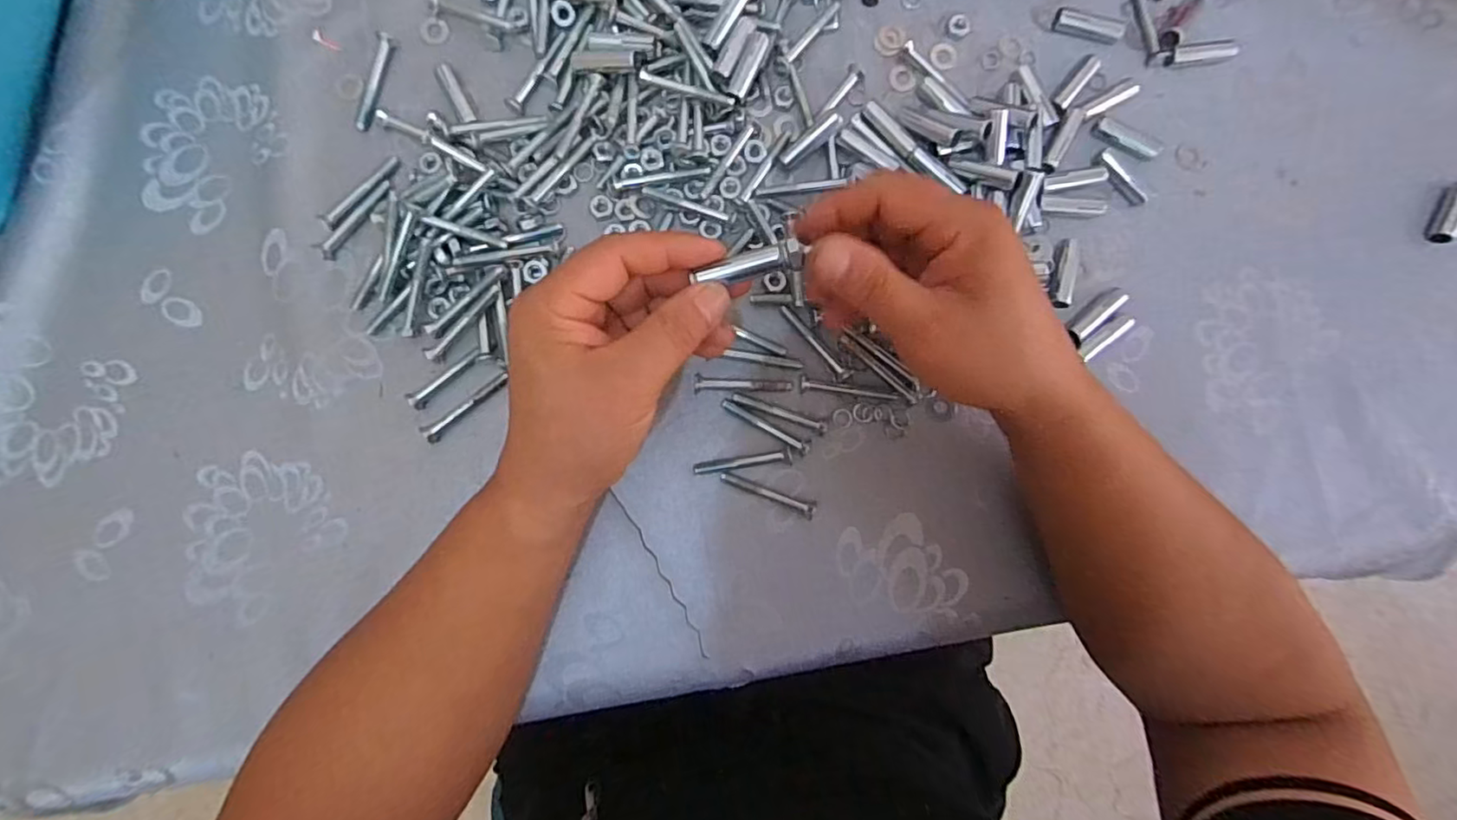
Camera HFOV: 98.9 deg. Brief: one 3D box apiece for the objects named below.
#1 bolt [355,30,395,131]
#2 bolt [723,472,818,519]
[{"bbox_3d":[-0.201,-0.186,0.353,0.008,0.007,0.056,14,86,-1],"label":"bolt"},{"bbox_3d":[0.022,0.047,0.347,0.054,0.008,0.009,20,86,-1],"label":"bolt"}]

